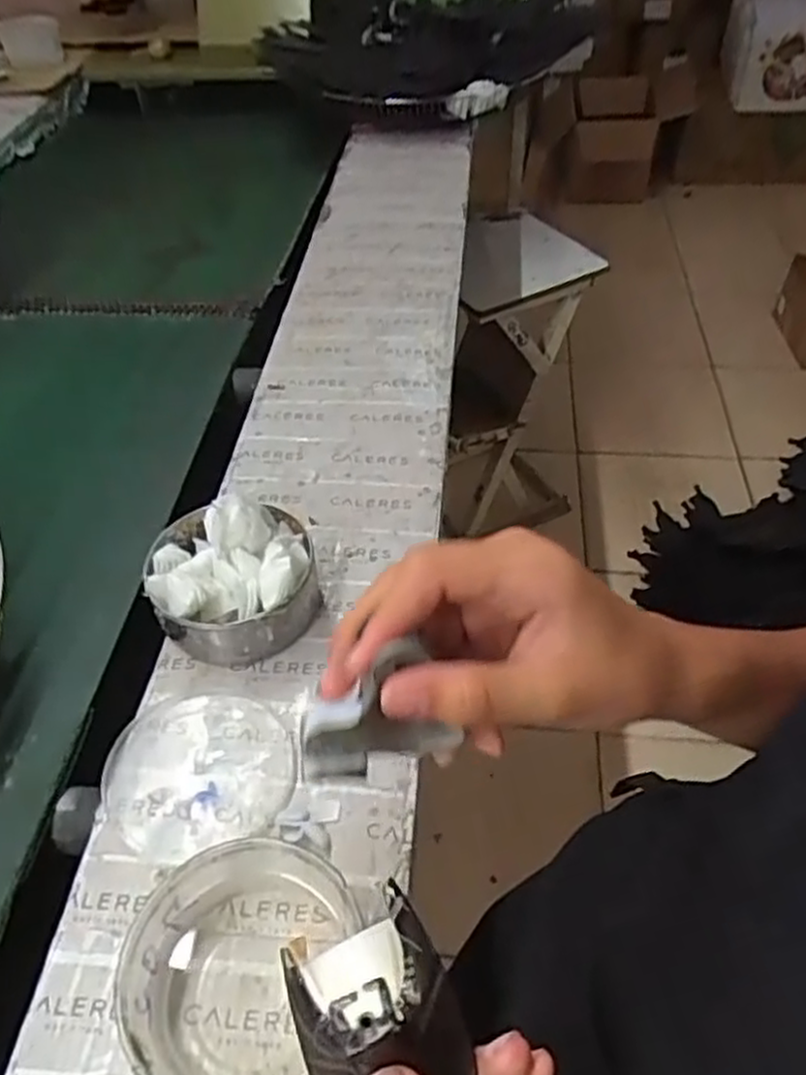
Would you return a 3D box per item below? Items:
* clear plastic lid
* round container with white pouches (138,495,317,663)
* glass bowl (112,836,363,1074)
[{"bbox_3d":[-0.131,0.148,0.495,0.116,0.005,0.106,-2,47,2],"label":"clear plastic lid"},{"bbox_3d":[-0.122,0.025,0.552,0.113,0.085,0.110,-2,47,2],"label":"round container with white pouches"},{"bbox_3d":[-0.077,0.218,0.387,0.111,0.059,0.107,-2,47,2],"label":"glass bowl"}]

